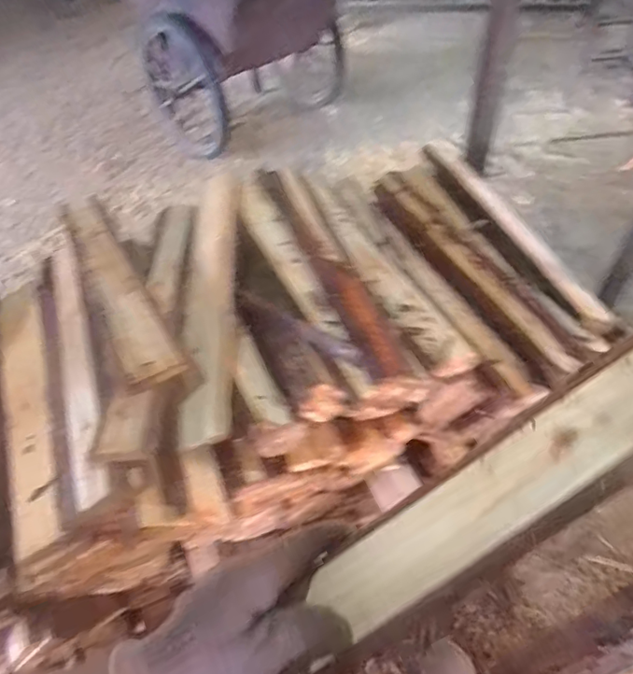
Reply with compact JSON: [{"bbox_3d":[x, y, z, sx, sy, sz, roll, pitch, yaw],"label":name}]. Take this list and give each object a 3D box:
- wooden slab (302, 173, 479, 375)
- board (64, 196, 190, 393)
[{"bbox_3d":[0.078,-0.099,0.771,0.076,0.036,0.413,-20,50,-13],"label":"wooden slab"},{"bbox_3d":[-0.291,-0.091,0.755,0.066,0.033,0.451,-25,51,-17],"label":"board"}]

